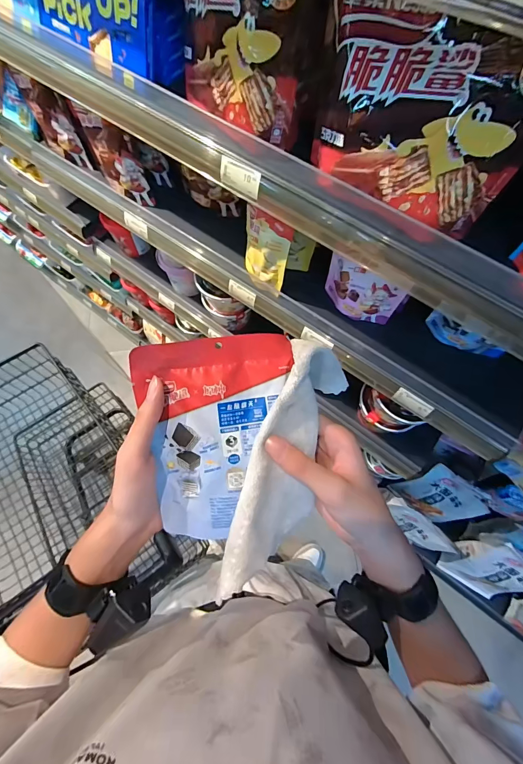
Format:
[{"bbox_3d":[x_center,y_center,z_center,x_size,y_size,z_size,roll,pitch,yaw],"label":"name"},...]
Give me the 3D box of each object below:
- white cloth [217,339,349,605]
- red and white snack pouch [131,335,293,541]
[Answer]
[{"bbox_3d":[0.023,0.075,0.307,0.061,0.087,0.213,20,81,7],"label":"white cloth"},{"bbox_3d":[-0.032,0.048,0.300,0.130,0.027,0.166,-8,93,-12],"label":"red and white snack pouch"}]

